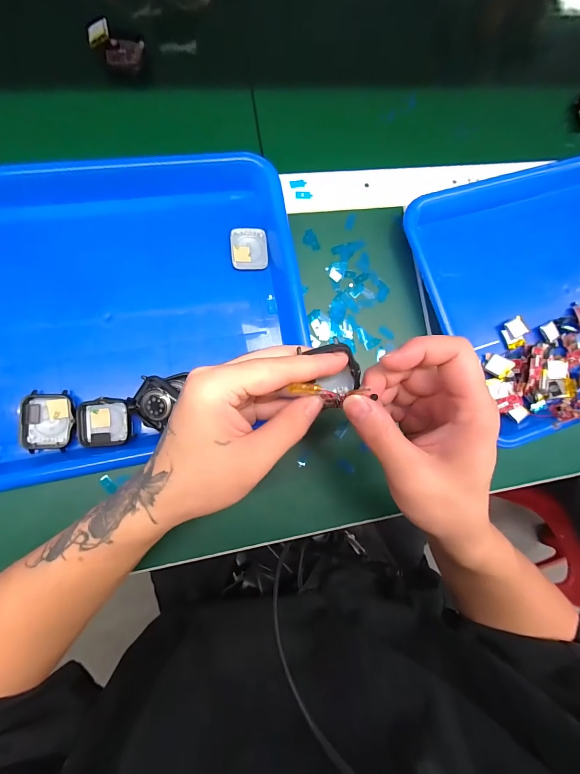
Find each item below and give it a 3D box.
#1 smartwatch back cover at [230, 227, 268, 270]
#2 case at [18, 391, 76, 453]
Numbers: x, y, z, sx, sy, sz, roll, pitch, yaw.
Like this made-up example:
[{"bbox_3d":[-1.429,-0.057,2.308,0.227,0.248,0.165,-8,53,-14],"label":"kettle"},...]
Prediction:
[{"bbox_3d":[-0.037,-0.128,0.304,0.033,0.006,0.038,-4,85,-8],"label":"smartwatch back cover"},{"bbox_3d":[-0.192,0.027,0.264,0.039,0.009,0.046,-2,85,-7],"label":"case"}]

